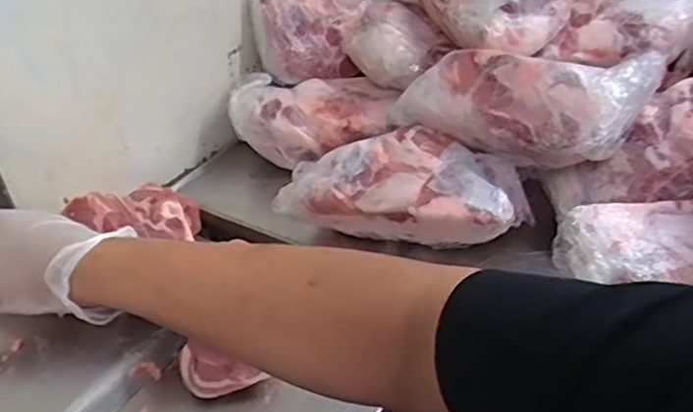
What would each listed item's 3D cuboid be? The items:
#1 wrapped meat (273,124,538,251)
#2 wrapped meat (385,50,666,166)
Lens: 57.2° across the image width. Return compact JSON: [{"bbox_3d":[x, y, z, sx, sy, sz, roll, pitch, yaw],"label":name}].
[{"bbox_3d":[0.094,-0.027,1.065,0.392,0.142,0.159,7,36,14],"label":"wrapped meat"},{"bbox_3d":[0.281,-0.180,1.047,0.385,0.129,0.190,18,39,26],"label":"wrapped meat"}]

